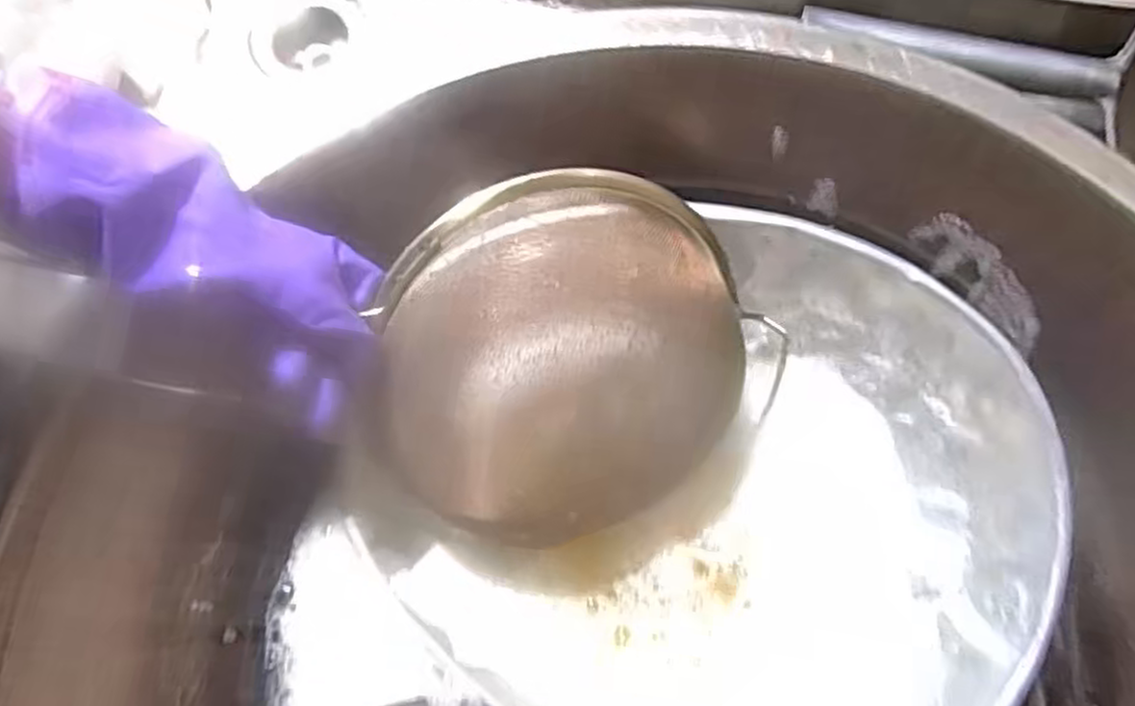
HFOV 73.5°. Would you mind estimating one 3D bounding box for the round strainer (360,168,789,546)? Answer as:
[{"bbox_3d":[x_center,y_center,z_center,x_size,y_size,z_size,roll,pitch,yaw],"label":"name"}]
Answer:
[{"bbox_3d":[-0.010,-0.002,0.525,0.275,0.110,0.255,-22,94,1],"label":"round strainer"}]

